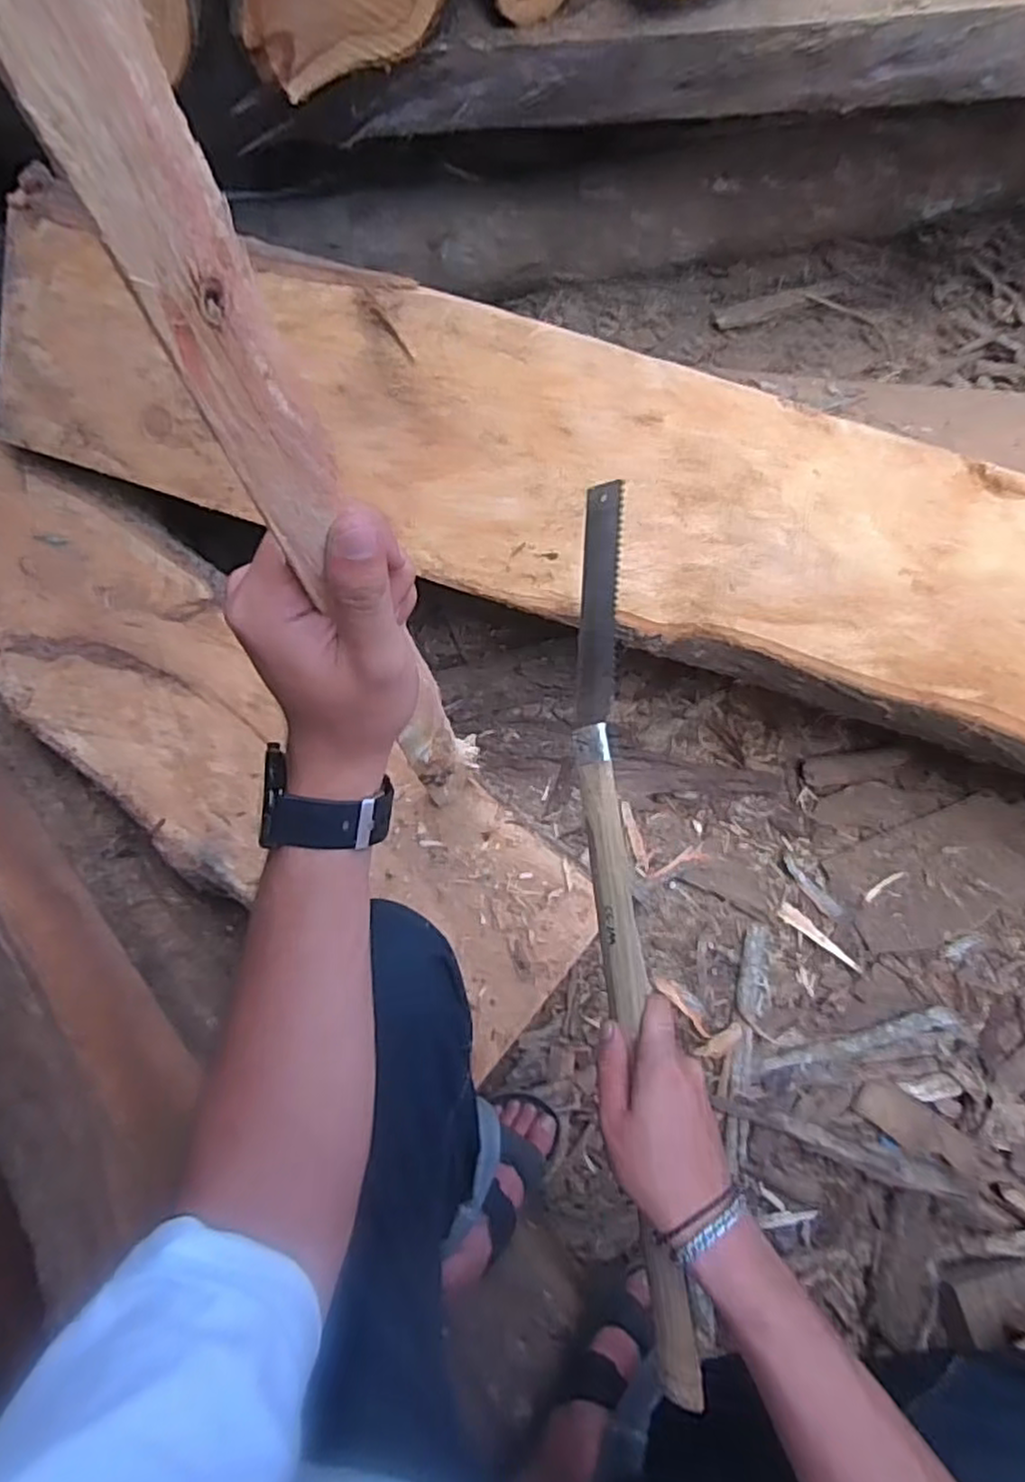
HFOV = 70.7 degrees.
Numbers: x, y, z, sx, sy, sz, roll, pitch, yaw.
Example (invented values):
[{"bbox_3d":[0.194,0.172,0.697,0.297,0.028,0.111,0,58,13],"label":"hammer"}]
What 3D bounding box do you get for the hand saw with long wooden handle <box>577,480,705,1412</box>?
[{"bbox_3d":[0.076,0.120,0.476,0.035,0.037,0.578,-5,86,-5],"label":"hand saw with long wooden handle"}]

